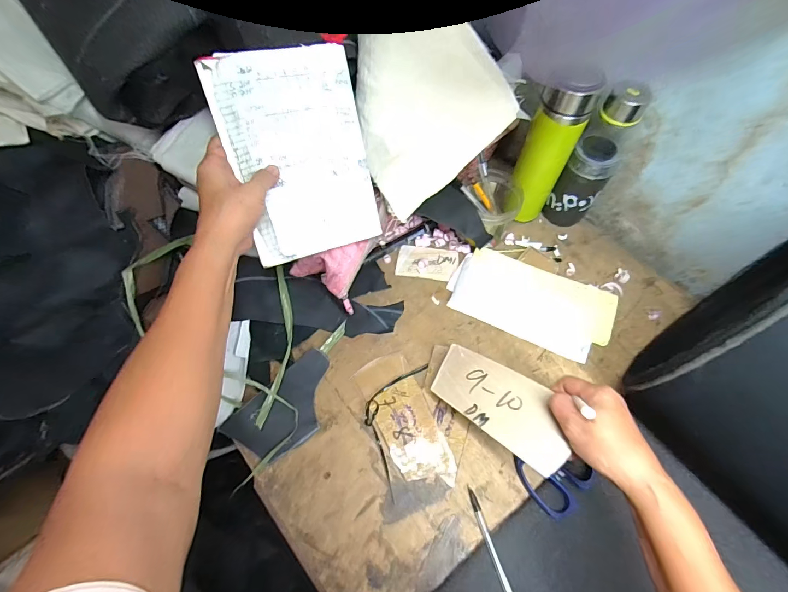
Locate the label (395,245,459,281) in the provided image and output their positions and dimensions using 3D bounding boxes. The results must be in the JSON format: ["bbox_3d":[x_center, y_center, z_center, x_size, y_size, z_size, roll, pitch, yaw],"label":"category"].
[{"bbox_3d":[0.052,-0.052,0.563,0.091,0.010,0.052,7,64,5],"label":"label"}]

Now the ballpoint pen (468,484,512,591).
[{"bbox_3d":[0.110,0.284,0.398,0.008,0.007,0.139,-17,64,-7],"label":"ballpoint pen"}]

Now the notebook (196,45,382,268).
[{"bbox_3d":[-0.094,-0.144,0.385,0.140,0.197,0.011,-20,25,-19],"label":"notebook"}]

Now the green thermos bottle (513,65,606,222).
[{"bbox_3d":[0.208,-0.189,0.508,0.063,0.223,0.057,24,67,13],"label":"green thermos bottle"}]

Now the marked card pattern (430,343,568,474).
[{"bbox_3d":[0.109,0.110,0.392,0.161,0.009,0.071,27,72,44],"label":"marked card pattern"}]

